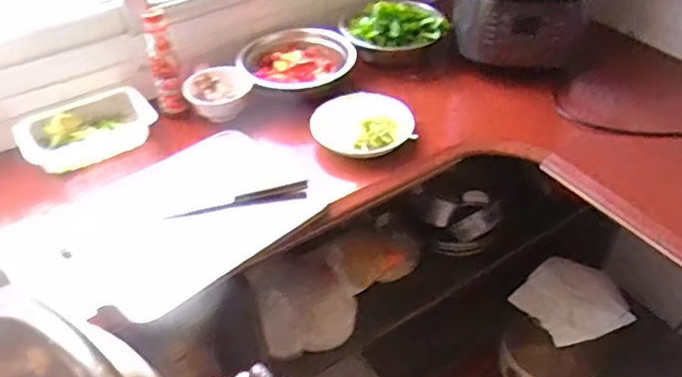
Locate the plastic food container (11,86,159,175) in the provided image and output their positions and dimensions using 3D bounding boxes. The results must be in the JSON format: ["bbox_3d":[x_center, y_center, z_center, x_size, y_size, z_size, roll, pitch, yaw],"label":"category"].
[{"bbox_3d":[-0.458,-0.105,1.069,0.221,0.062,0.131,-31,50,-28],"label":"plastic food container"}]

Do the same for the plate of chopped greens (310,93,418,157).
[{"bbox_3d":[0.040,-0.127,1.079,0.180,0.051,0.167,-1,43,1],"label":"plate of chopped greens"}]

